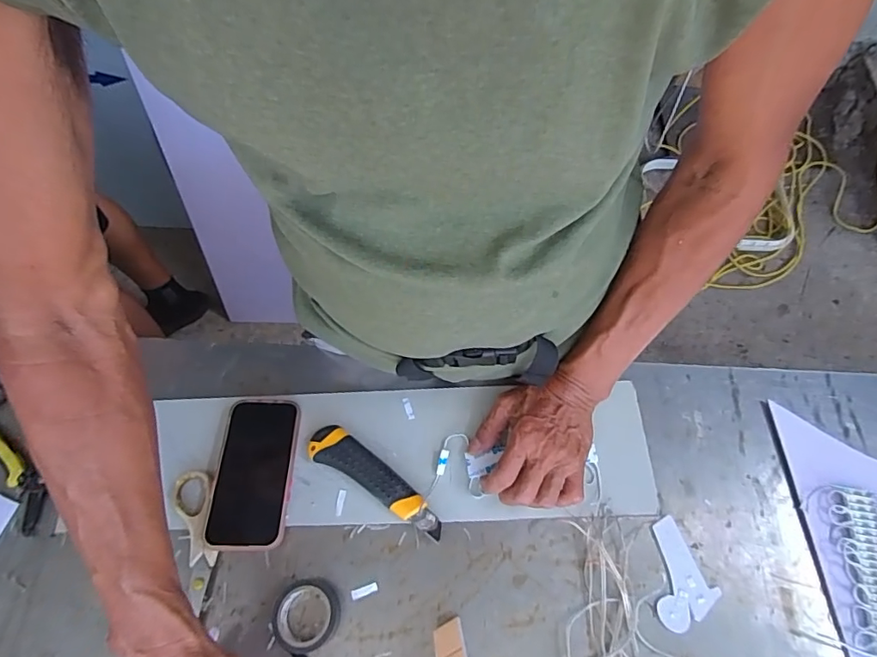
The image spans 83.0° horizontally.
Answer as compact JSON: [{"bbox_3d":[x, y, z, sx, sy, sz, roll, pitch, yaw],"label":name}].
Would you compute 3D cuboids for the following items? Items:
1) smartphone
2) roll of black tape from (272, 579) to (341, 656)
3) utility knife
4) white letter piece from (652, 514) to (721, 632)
[{"bbox_3d":[-0.190,0.146,0.510,0.079,0.009,0.149,1,60,-4],"label":"smartphone"},{"bbox_3d":[-0.121,0.263,0.450,0.058,0.016,0.063,-1,64,3],"label":"roll of black tape"},{"bbox_3d":[-0.063,0.156,0.505,0.159,0.022,0.038,32,70,17],"label":"utility knife"},{"bbox_3d":[0.216,0.227,0.460,0.062,0.004,0.080,-26,65,-9],"label":"white letter piece"}]

